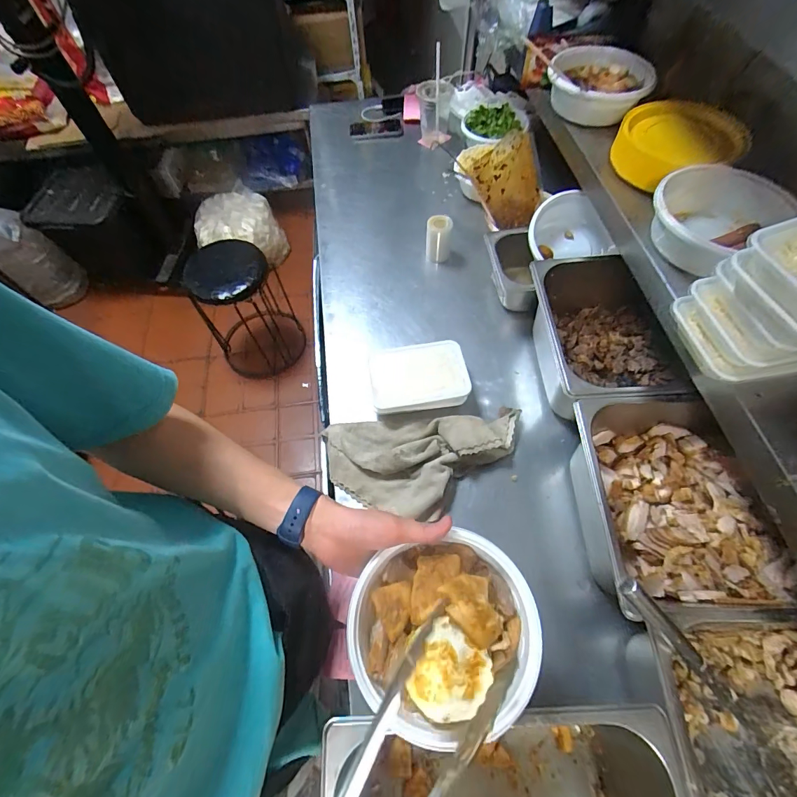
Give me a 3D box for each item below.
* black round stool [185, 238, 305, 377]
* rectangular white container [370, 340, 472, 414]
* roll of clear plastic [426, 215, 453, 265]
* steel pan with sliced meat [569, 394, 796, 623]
[{"bbox_3d":[-0.600,-0.360,1.522,0.340,0.462,0.374,-23,63,-10],"label":"black round stool"},{"bbox_3d":[0.034,-0.037,0.687,0.161,0.051,0.118,-7,62,-1],"label":"rectangular white container"},{"bbox_3d":[0.085,-0.342,0.839,0.053,0.093,0.054,8,62,7],"label":"roll of clear plastic"},{"bbox_3d":[0.352,0.140,0.526,0.242,0.121,0.259,-4,62,1],"label":"steel pan with sliced meat"}]

